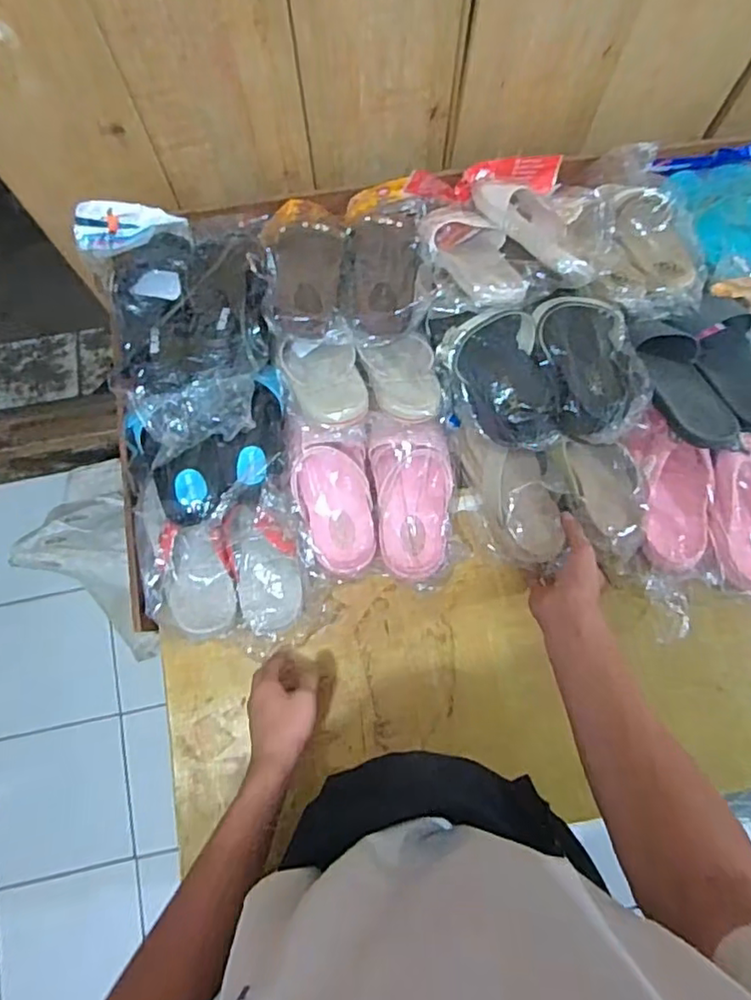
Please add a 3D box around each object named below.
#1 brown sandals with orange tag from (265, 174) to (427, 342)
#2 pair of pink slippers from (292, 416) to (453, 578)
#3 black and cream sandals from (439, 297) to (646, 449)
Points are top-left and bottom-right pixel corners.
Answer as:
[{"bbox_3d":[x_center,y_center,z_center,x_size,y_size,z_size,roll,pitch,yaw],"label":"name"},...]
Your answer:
[{"bbox_3d":[-0.038,-0.307,0.754,0.198,0.072,0.258,2,76,-1],"label":"brown sandals with orange tag"},{"bbox_3d":[-0.004,-0.003,0.710,0.188,0.080,0.183,2,76,-1],"label":"pair of pink slippers"},{"bbox_3d":[0.194,-0.147,0.683,0.220,0.049,0.163,-6,76,-3],"label":"black and cream sandals"}]

